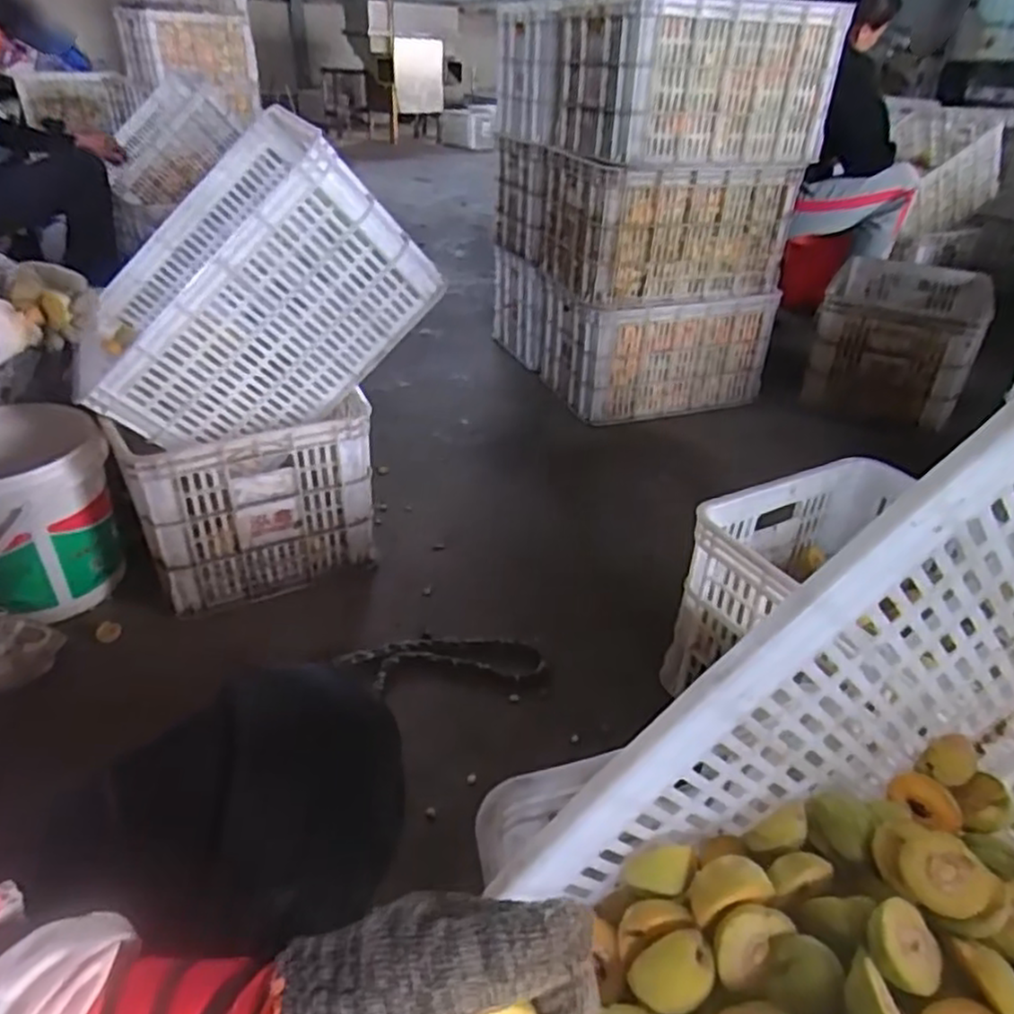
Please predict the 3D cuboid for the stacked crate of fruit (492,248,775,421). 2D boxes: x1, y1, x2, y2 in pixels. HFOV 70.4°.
[{"bbox_3d":[0.270,-0.489,1.873,0.437,0.236,0.661,-15,36,-25],"label":"stacked crate of fruit"}]

